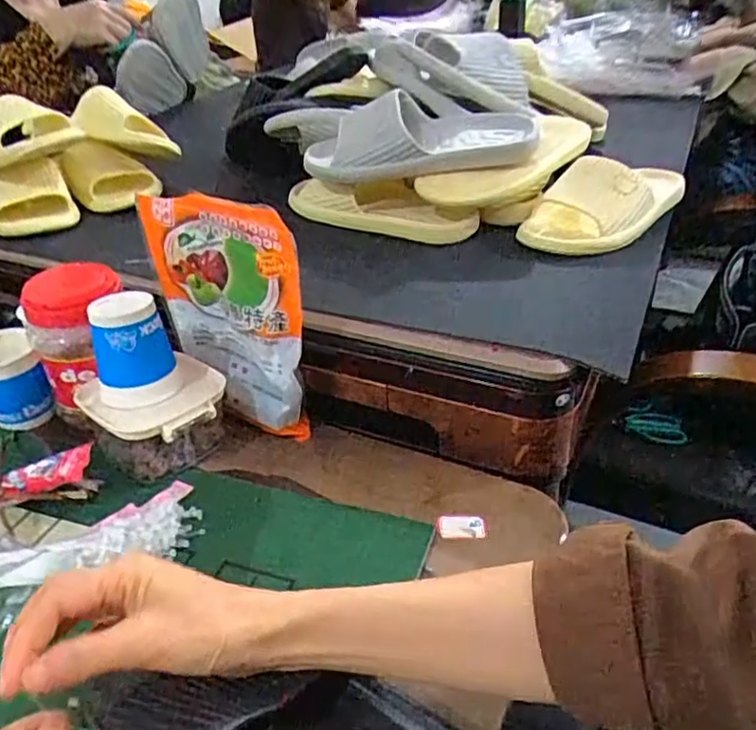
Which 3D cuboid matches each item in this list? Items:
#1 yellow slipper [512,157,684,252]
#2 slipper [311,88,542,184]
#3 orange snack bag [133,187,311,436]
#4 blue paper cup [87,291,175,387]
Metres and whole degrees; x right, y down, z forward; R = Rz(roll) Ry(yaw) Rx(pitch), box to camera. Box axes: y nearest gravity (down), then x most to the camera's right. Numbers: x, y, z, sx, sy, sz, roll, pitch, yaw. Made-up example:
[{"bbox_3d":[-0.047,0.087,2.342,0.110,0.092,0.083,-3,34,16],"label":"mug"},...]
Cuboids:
[{"bbox_3d":[0.250,-0.186,0.704,0.103,0.055,0.223,23,42,33],"label":"yellow slipper"},{"bbox_3d":[0.043,-0.247,0.698,0.240,0.073,0.108,-3,34,0],"label":"slipper"},{"bbox_3d":[-0.132,-0.045,0.578,0.160,0.213,0.031,23,42,33],"label":"orange snack bag"},{"bbox_3d":[-0.213,-0.022,0.552,0.058,0.066,0.055,-2,34,1],"label":"blue paper cup"}]

